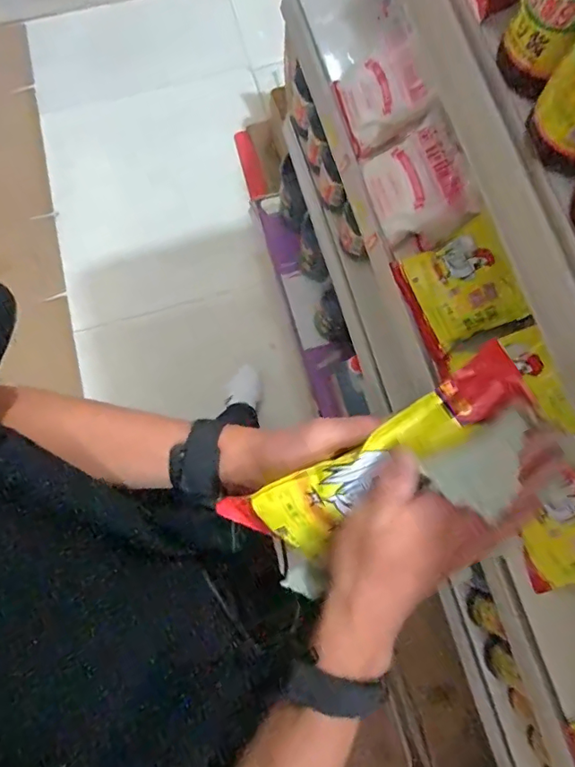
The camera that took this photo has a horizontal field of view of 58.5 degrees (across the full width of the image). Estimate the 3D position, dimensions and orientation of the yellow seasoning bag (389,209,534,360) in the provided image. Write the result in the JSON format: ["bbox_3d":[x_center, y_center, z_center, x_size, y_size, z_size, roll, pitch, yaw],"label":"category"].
[{"bbox_3d":[0.227,-0.126,0.681,0.134,0.028,0.138,-25,93,21],"label":"yellow seasoning bag"}]

